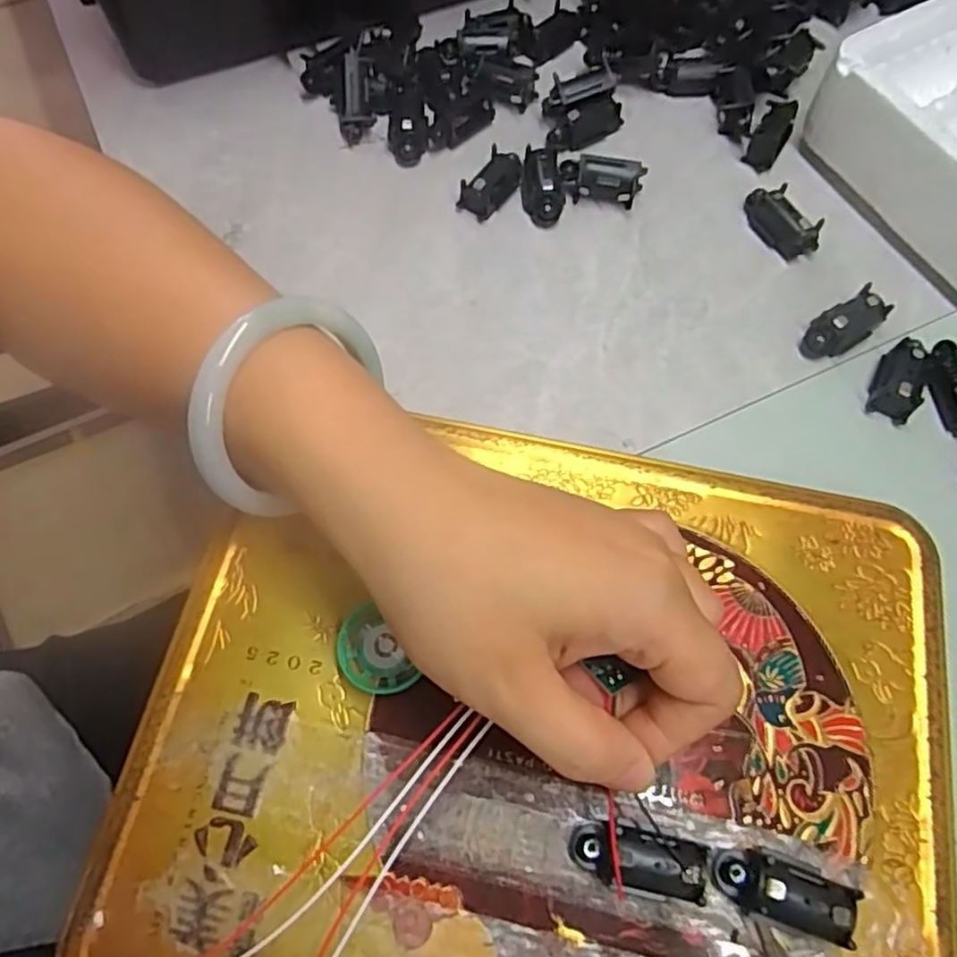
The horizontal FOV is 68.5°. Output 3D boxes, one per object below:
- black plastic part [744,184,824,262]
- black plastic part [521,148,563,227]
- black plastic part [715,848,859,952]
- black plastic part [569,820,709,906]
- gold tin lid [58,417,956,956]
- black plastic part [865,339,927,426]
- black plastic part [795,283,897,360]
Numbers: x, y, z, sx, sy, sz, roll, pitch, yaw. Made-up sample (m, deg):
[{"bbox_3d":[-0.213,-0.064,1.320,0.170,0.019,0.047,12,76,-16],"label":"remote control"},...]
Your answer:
[{"bbox_3d":[0.128,-0.110,0.299,0.015,0.012,0.037,-29,71,-12],"label":"black plastic part"},{"bbox_3d":[0.028,-0.129,0.307,0.017,0.017,0.037,0,67,-1],"label":"black plastic part"},{"bbox_3d":[0.082,0.112,0.190,0.035,0.015,0.016,18,68,7],"label":"black plastic part"},{"bbox_3d":[0.044,0.104,0.191,0.036,0.014,0.016,10,68,4],"label":"black plastic part"},{"bbox_3d":[0.021,0.076,0.213,0.237,0.019,0.196,10,68,4],"label":"gold tin lid"},{"bbox_3d":[0.162,-0.038,0.269,0.017,0.013,0.029,27,70,10],"label":"black plastic part"},{"bbox_3d":[0.144,-0.060,0.277,0.035,0.014,0.016,-33,68,2],"label":"black plastic part"}]

